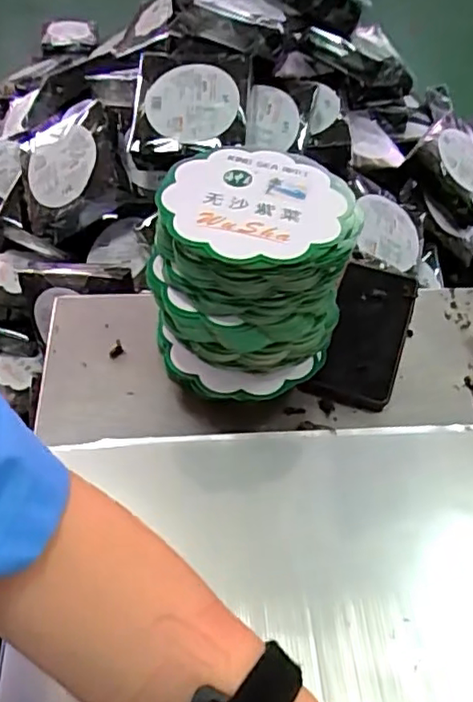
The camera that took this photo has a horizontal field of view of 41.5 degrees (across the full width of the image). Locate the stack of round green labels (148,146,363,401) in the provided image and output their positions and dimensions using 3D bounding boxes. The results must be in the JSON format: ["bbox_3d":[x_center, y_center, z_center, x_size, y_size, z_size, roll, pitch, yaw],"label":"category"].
[{"bbox_3d":[0.012,-0.061,0.493,0.142,0.132,0.148,15,51,10],"label":"stack of round green labels"}]

